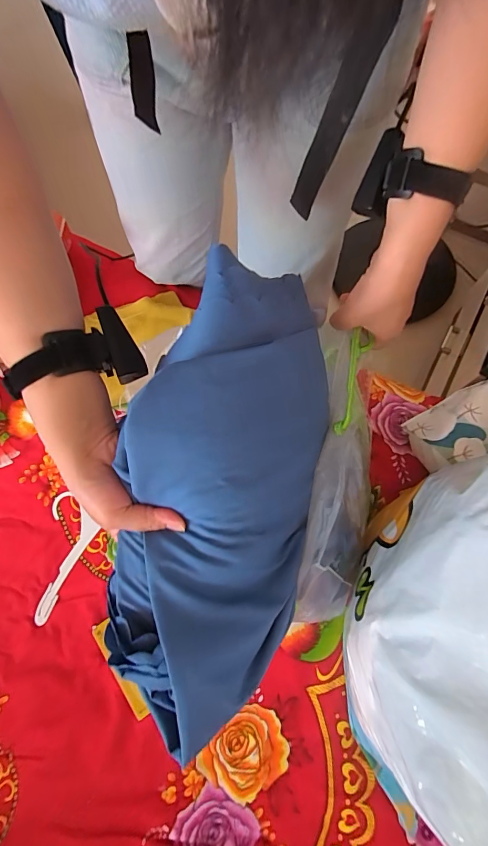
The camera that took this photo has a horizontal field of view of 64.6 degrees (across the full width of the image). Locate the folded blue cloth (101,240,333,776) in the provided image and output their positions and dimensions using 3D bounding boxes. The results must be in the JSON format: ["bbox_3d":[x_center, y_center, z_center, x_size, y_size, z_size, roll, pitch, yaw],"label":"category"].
[{"bbox_3d":[0.002,0.076,0.354,0.231,0.070,0.423,9,94,-27],"label":"folded blue cloth"}]

